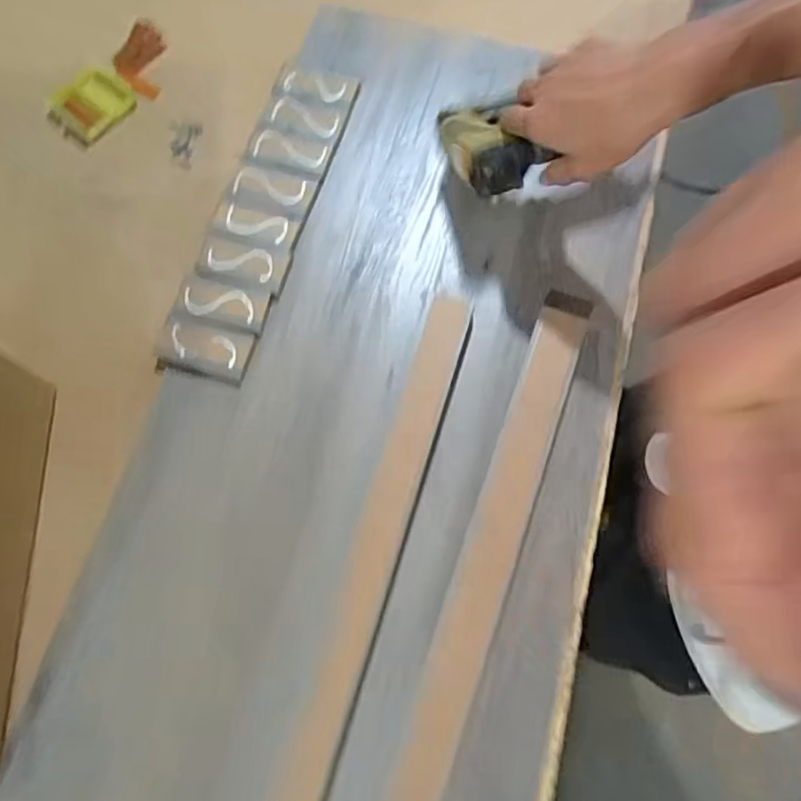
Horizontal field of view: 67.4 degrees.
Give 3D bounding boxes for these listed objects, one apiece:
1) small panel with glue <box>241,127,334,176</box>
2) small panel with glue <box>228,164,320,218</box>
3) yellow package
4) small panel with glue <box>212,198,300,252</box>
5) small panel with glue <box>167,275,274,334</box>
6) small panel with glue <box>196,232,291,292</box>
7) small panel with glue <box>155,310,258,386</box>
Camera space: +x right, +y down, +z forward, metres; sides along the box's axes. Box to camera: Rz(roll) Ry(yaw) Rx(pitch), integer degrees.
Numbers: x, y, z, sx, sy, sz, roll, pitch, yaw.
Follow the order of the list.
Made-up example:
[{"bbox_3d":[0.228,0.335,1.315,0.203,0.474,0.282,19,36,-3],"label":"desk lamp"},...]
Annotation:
[{"bbox_3d":[-0.108,-0.237,0.575,0.079,0.011,0.046,12,71,4],"label":"small panel with glue"},{"bbox_3d":[-0.119,-0.197,0.562,0.074,0.005,0.044,14,80,0],"label":"small panel with glue"},{"bbox_3d":[-0.311,-0.297,0.603,0.078,0.011,0.079,39,75,12],"label":"yellow package"},{"bbox_3d":[-0.130,-0.159,0.551,0.072,0.017,0.039,12,71,4],"label":"small panel with glue"},{"bbox_3d":[-0.155,-0.084,0.520,0.079,0.004,0.041,15,72,5],"label":"small panel with glue"},{"bbox_3d":[-0.140,-0.124,0.539,0.076,0.014,0.043,14,72,5],"label":"small panel with glue"},{"bbox_3d":[-0.167,-0.045,0.506,0.078,0.004,0.051,14,72,5],"label":"small panel with glue"}]

